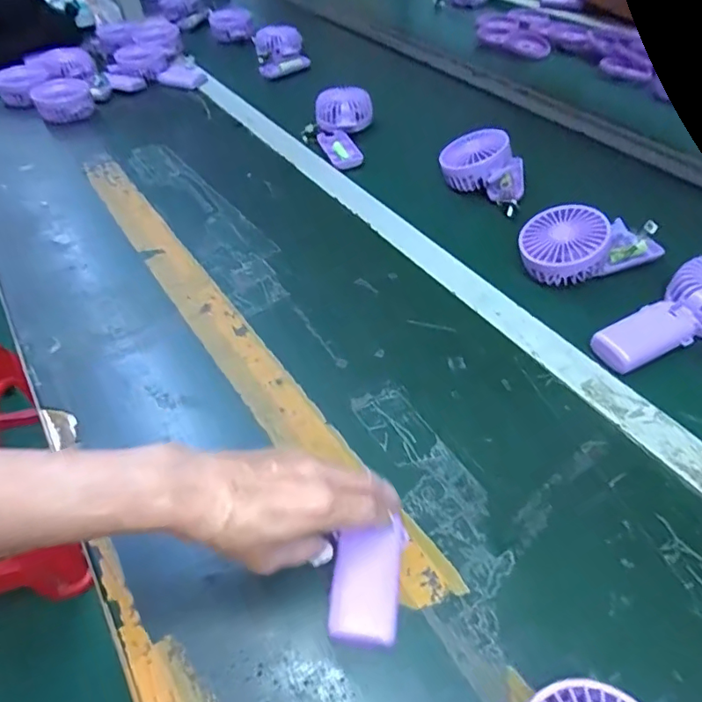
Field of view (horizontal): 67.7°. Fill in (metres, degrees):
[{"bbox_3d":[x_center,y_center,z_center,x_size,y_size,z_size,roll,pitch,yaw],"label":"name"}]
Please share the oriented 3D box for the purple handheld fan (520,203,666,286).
[{"bbox_3d":[0.256,-0.109,0.549,0.146,0.056,0.076,8,47,9],"label":"purple handheld fan"}]

